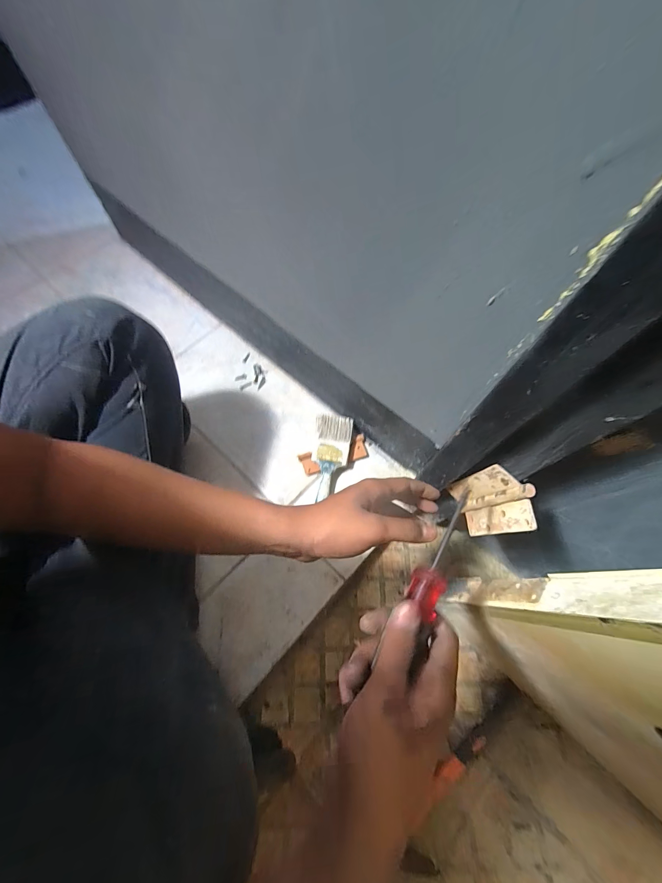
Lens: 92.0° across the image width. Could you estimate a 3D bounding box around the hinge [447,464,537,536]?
[{"bbox_3d":[0.173,0.066,0.349,0.020,0.116,0.068,-18,69,-8],"label":"hinge"}]

